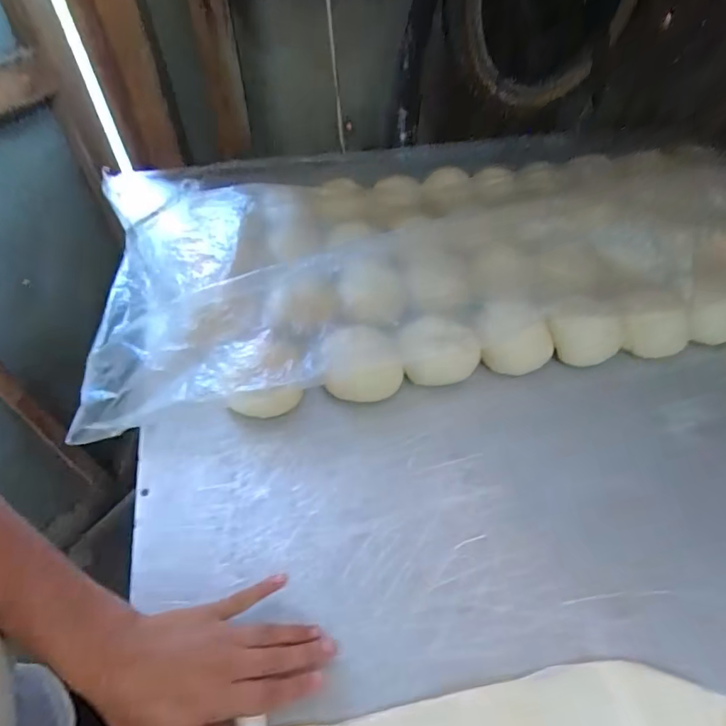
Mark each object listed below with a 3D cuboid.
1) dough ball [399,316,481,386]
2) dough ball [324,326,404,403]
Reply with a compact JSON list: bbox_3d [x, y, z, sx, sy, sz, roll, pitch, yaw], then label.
[{"bbox_3d":[0.085,-0.016,0.539,0.092,0.063,0.070,-7,51,-7],"label":"dough ball"},{"bbox_3d":[-0.001,0.003,0.526,0.083,0.056,0.078,1,50,-1],"label":"dough ball"}]

